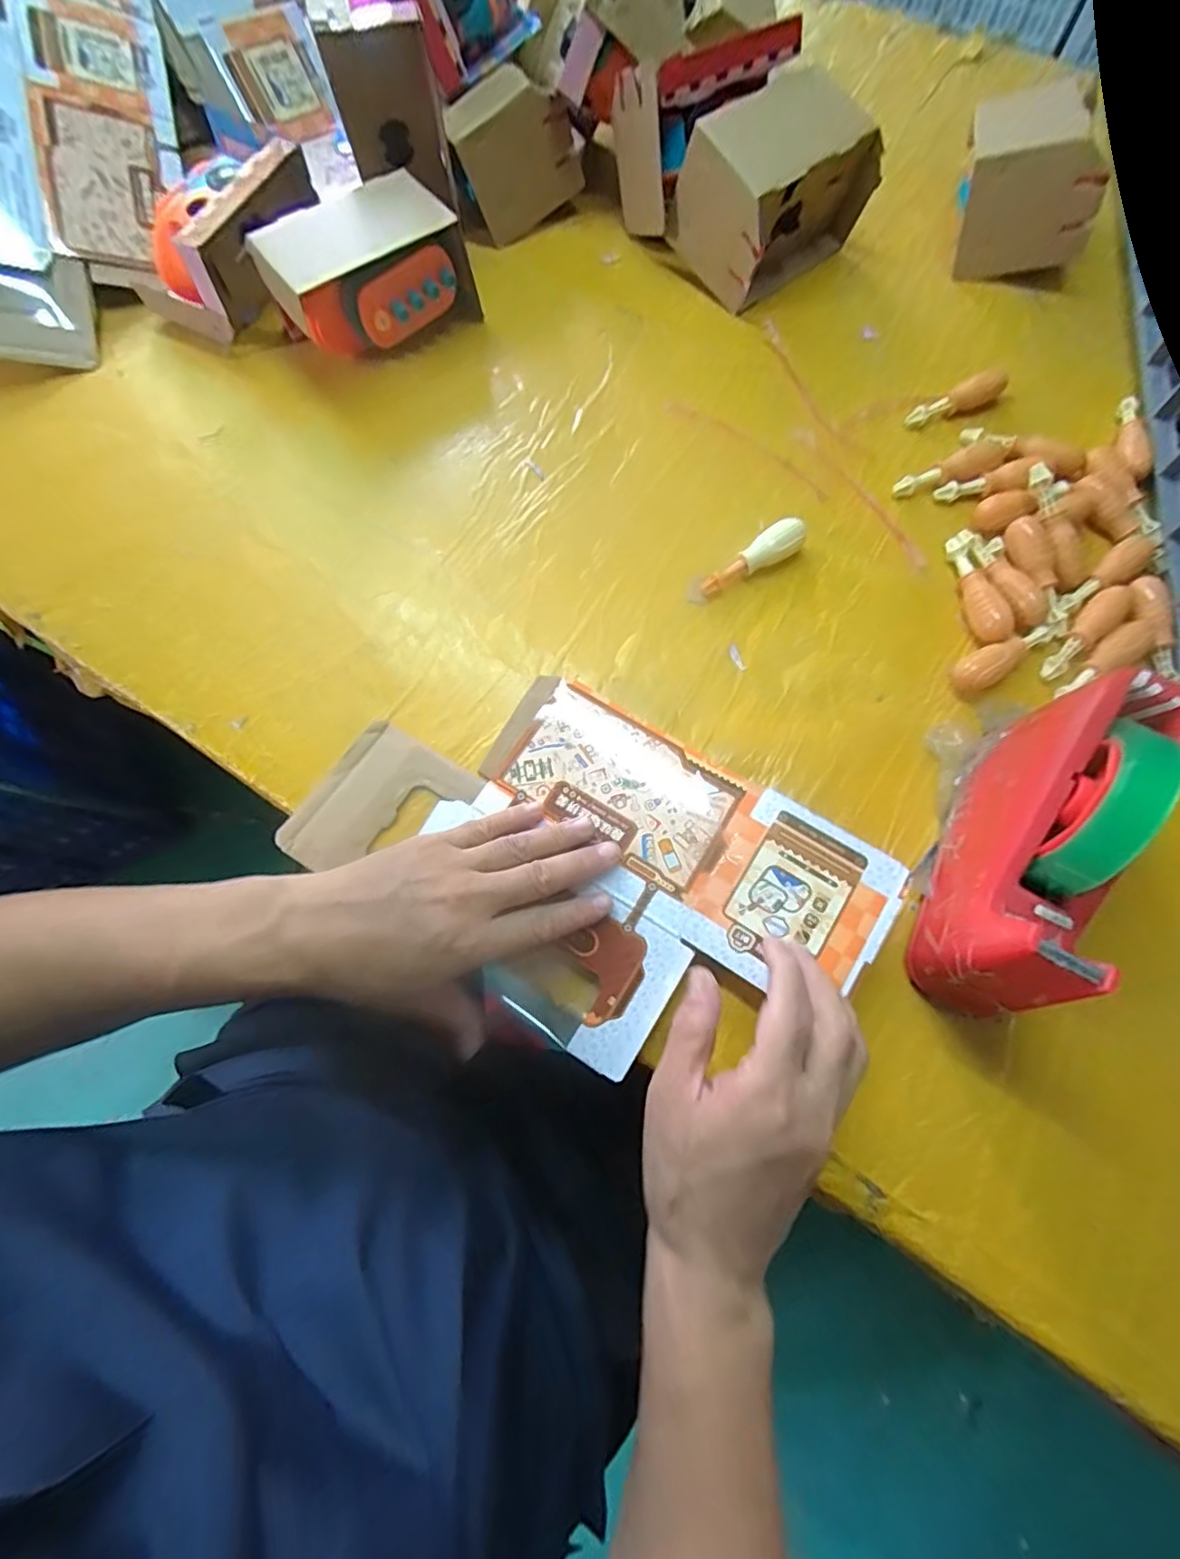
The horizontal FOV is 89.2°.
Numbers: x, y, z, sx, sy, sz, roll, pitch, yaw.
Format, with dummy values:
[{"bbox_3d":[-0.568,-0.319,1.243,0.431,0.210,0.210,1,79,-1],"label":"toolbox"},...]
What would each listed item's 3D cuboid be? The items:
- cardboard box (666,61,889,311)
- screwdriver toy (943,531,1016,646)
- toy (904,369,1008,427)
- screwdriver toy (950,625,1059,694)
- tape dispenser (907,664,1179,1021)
[{"bbox_3d":[0.169,-0.548,0.559,0.154,0.114,0.106,-39,74,-13],"label":"cardboard box"},{"bbox_3d":[0.301,-0.151,0.466,0.026,0.019,0.101,-8,70,-2],"label":"screwdriver toy"},{"bbox_3d":[0.324,-0.334,0.529,0.087,0.026,0.023,-24,72,-8],"label":"toy"},{"bbox_3d":[0.311,-0.094,0.444,0.096,0.021,0.025,-29,72,-10],"label":"screwdriver toy"},{"bbox_3d":[0.265,0.037,0.351,0.076,0.114,0.200,33,74,11],"label":"tape dispenser"}]

